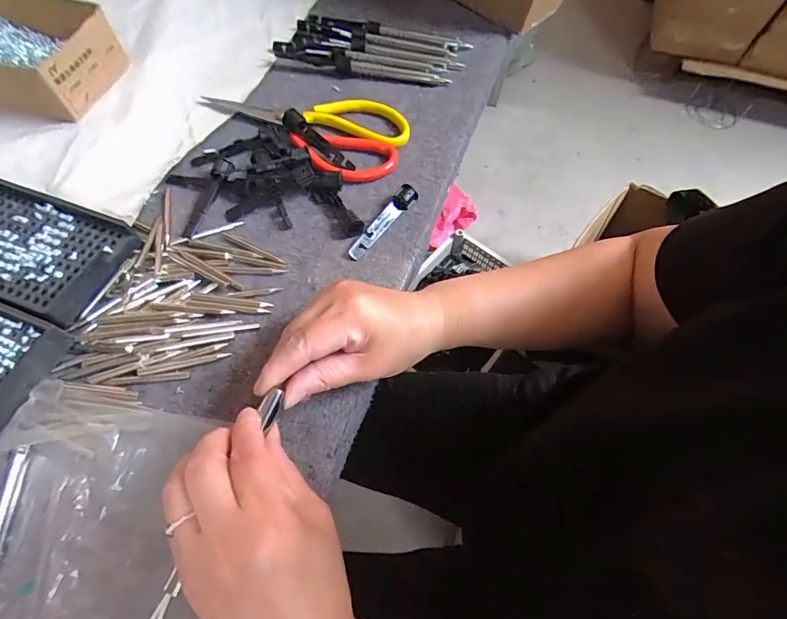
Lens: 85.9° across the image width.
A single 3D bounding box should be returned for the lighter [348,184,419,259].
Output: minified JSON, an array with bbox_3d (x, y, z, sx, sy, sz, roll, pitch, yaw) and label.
[{"bbox_3d":[-0.010,-0.077,0.366,0.016,0.016,0.083,34,65,14],"label":"lighter"}]

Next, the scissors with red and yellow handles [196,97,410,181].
[{"bbox_3d":[-0.091,-0.186,0.417,0.207,0.012,0.102,19,62,7],"label":"scissors with red and yellow handles"}]

